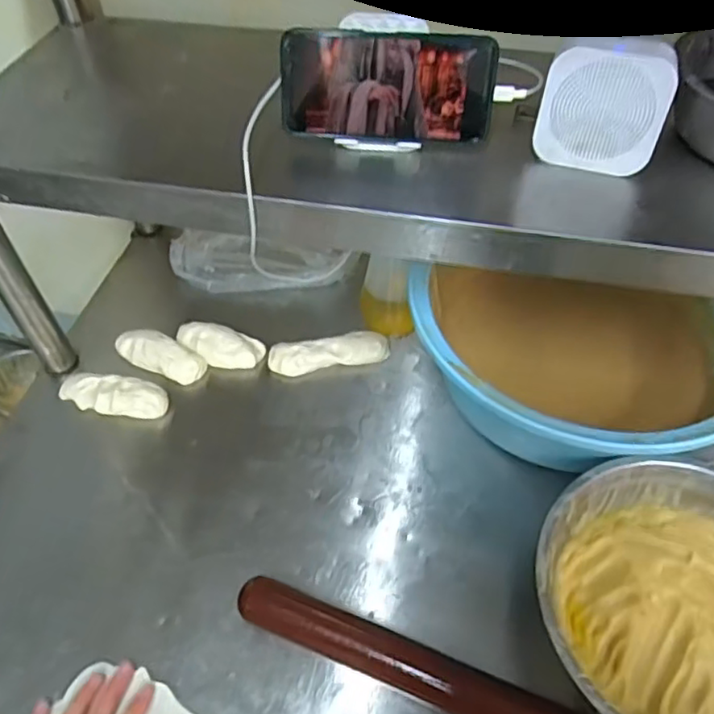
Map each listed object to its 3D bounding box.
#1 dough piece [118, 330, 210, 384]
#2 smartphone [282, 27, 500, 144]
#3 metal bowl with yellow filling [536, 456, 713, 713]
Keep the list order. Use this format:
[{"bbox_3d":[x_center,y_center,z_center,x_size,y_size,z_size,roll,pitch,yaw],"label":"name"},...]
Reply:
[{"bbox_3d":[-0.235,-0.002,0.743,0.108,0.028,0.045,24,54,19],"label":"dough piece"},{"bbox_3d":[0.024,-0.208,0.486,0.160,0.077,0.004,4,31,3],"label":"smartphone"},{"bbox_3d":[0.273,0.207,0.517,0.240,0.068,0.240,0,50,0],"label":"metal bowl with yellow filling"}]

